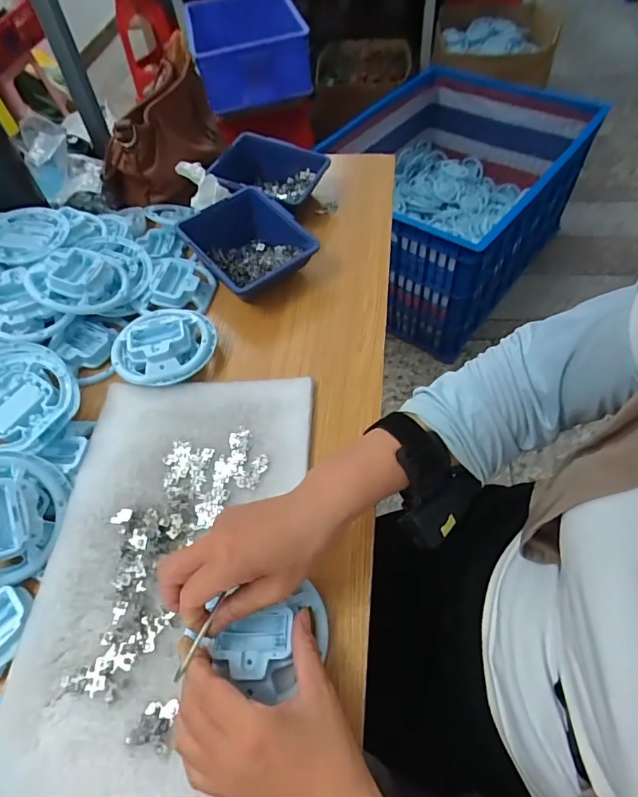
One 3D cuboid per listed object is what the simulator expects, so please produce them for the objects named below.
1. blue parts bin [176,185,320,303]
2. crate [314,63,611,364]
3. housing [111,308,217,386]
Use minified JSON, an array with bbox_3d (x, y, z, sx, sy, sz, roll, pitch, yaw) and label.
[{"bbox_3d":[-0.088,-0.187,0.584,0.125,0.055,0.150,-31,60,-19],"label":"blue parts bin"},{"bbox_3d":[0.388,-0.621,1.501,0.606,0.447,0.795,32,62,24],"label":"crate"},{"bbox_3d":[-0.168,-0.059,0.510,0.103,0.029,0.099,0,55,0],"label":"housing"}]

